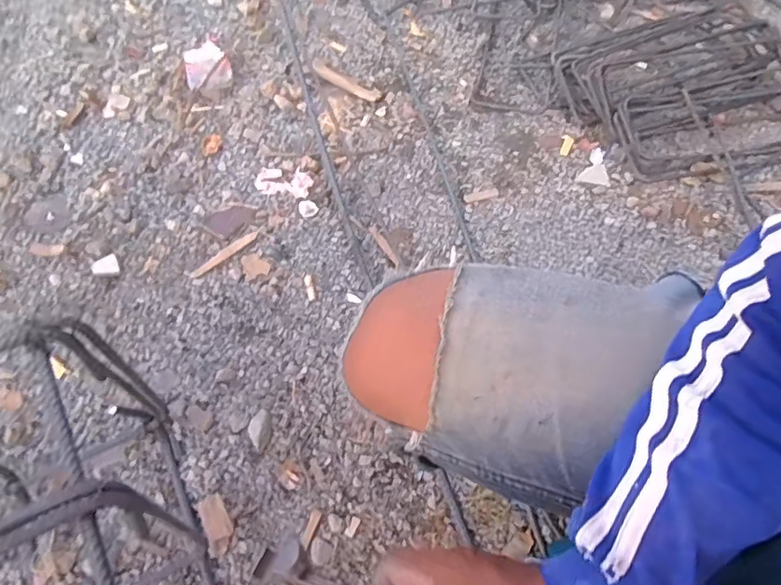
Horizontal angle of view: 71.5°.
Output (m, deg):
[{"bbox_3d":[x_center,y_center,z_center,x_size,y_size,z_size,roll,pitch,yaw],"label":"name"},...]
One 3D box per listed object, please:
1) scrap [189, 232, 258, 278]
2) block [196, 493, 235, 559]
[{"bbox_3d":[-0.236,-0.055,0.775,0.107,0.008,0.014,-32,66,-17],"label":"scrap"},{"bbox_3d":[-0.188,0.252,0.589,0.031,0.011,0.061,-24,64,-13],"label":"block"}]

